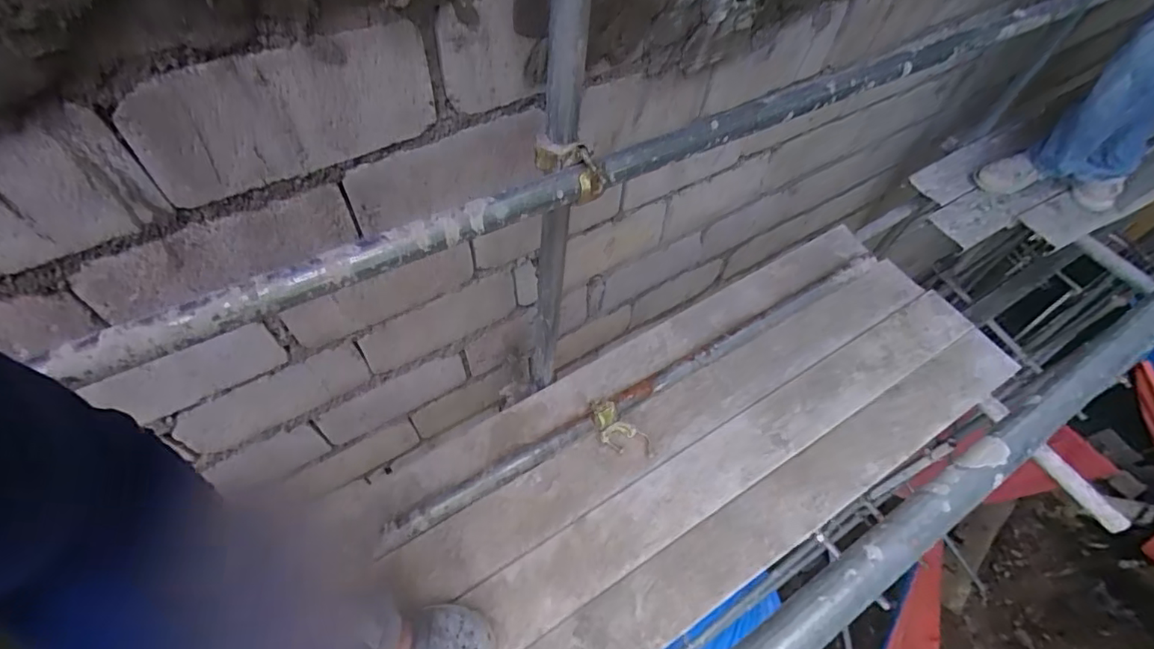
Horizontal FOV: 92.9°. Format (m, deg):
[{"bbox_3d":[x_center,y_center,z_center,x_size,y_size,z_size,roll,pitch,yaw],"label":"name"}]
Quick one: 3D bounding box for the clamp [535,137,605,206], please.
[{"bbox_3d":[-0.010,-0.226,0.809,0.106,0.068,0.077,3,57,-1],"label":"clamp"}]

